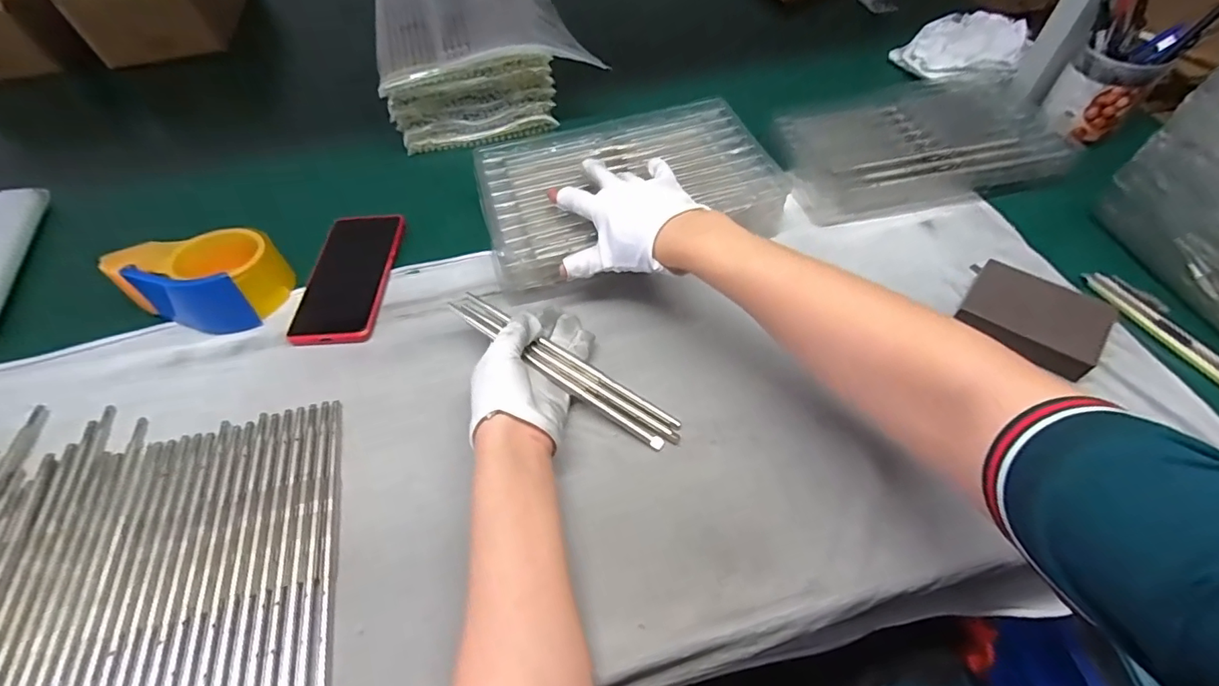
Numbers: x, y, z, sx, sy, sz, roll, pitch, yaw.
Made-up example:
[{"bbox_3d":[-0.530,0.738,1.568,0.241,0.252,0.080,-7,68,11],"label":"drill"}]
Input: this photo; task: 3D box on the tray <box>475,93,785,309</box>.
[{"bbox_3d":[0.014,-0.155,0.524,0.279,0.060,0.178,-14,57,-8],"label":"tray"}]

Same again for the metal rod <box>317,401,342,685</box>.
[{"bbox_3d":[-0.203,0.135,0.375,0.010,0.004,0.215,-13,57,-7],"label":"metal rod"}]

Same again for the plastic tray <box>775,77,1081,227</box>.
[{"bbox_3d":[0.338,-0.234,0.582,0.295,0.045,0.196,-11,52,1],"label":"plastic tray"}]

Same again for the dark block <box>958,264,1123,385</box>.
[{"bbox_3d":[0.359,-0.023,0.433,0.098,0.020,0.079,34,63,21],"label":"dark block"}]

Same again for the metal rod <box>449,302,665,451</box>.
[{"bbox_3d":[-0.047,0.026,0.417,0.208,0.011,0.009,33,63,11],"label":"metal rod"}]

